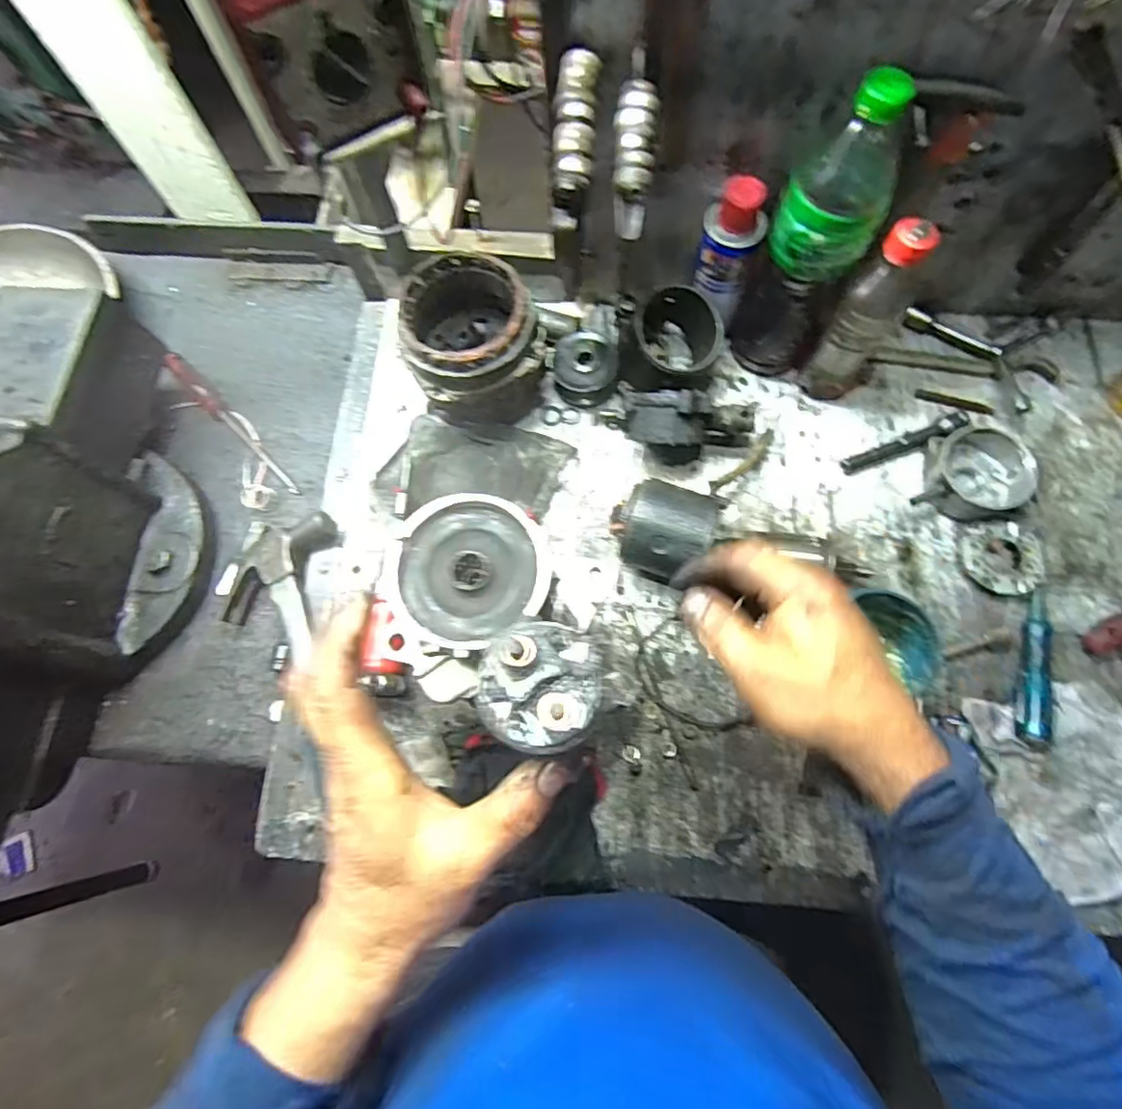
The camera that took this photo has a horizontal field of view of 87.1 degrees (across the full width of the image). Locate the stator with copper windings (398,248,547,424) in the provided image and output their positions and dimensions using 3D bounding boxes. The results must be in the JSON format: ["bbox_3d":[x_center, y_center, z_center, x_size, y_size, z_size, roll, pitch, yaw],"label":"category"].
[{"bbox_3d":[-0.086,-0.201,0.574,0.116,0.122,0.125,-1,74,2],"label":"stator with copper windings"}]

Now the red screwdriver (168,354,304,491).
[{"bbox_3d":[-0.368,-0.146,0.658,0.020,0.030,0.230,-43,76,-11],"label":"red screwdriver"}]

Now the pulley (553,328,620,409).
[{"bbox_3d":[0.026,-0.190,0.606,0.063,0.046,0.055,6,74,4],"label":"pulley"}]

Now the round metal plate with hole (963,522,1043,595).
[{"bbox_3d":[0.405,0.005,0.544,0.065,0.020,0.066,-1,74,2],"label":"round metal plate with hole"}]

